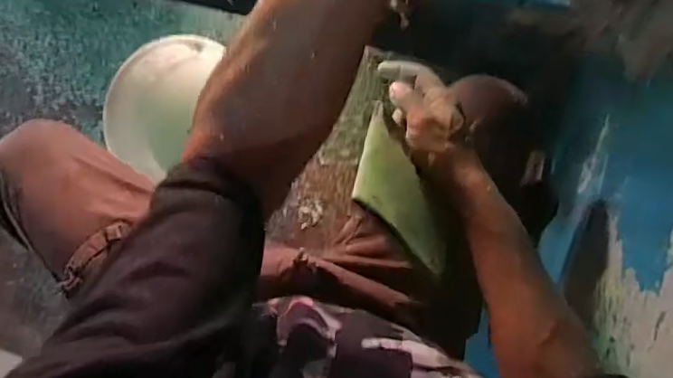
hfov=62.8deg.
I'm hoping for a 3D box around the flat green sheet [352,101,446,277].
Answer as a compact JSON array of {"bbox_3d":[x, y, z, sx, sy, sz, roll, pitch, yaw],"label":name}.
[{"bbox_3d":[0.065,0.010,0.504,0.011,0.099,0.143,-20,128,35],"label":"flat green sheet"}]

